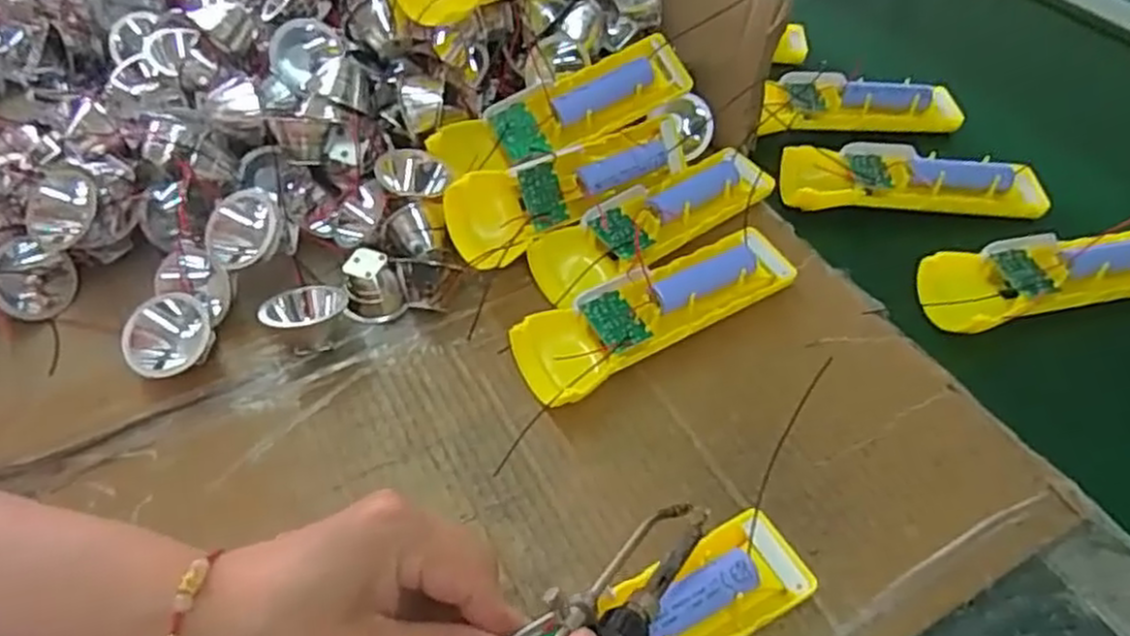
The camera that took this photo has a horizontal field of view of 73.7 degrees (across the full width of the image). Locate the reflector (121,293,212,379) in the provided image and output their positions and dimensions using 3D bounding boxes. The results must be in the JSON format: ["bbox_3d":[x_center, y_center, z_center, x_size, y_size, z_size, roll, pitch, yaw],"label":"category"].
[{"bbox_3d":[-0.206,0.010,0.391,0.037,0.021,0.044,18,67,-21],"label":"reflector"}]

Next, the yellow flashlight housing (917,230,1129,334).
[{"bbox_3d":[0.272,-0.027,0.421,0.153,0.020,0.050,-11,51,-8],"label":"yellow flashlight housing"}]

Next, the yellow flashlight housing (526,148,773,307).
[{"bbox_3d":[0.054,-0.055,0.461,0.159,0.037,0.046,-30,55,-16],"label":"yellow flashlight housing"}]

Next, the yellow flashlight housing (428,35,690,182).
[{"bbox_3d":[-0.002,-0.124,0.455,0.160,0.023,0.048,-23,86,-2],"label":"yellow flashlight housing"}]

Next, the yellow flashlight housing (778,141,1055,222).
[{"bbox_3d":[0.220,-0.091,0.484,0.157,0.025,0.047,5,50,6],"label":"yellow flashlight housing"}]

